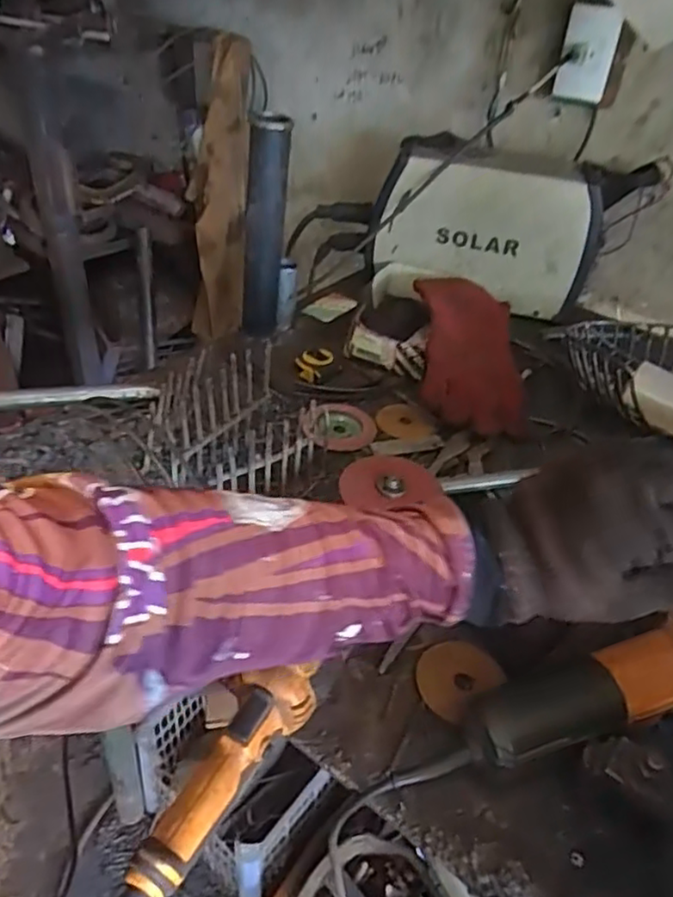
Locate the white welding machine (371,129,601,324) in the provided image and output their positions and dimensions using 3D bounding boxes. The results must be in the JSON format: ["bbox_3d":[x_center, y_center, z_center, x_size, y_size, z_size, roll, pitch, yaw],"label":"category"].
[{"bbox_3d":[0.243,-0.366,1.053,0.353,0.251,0.110,7,26,4],"label":"white welding machine"}]

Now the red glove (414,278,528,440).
[{"bbox_3d":[0.182,-0.137,0.880,0.123,0.057,0.312,5,40,0],"label":"red glove"}]

